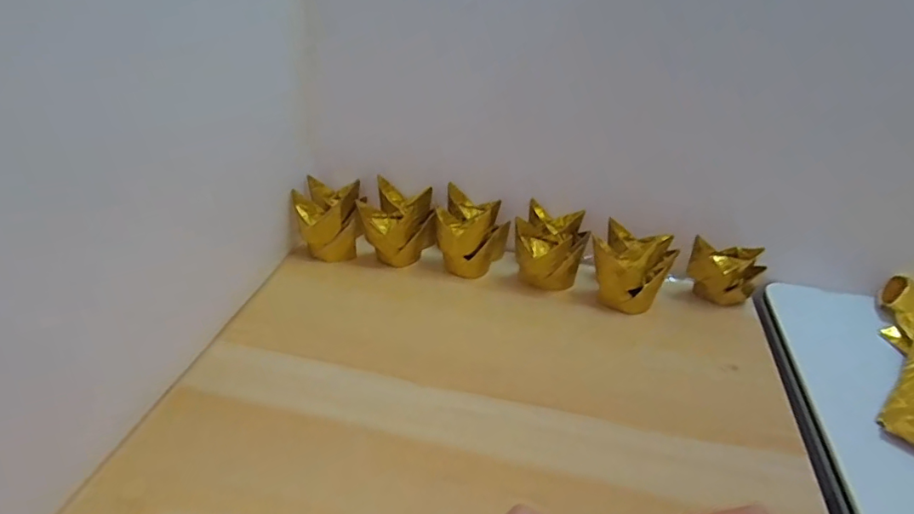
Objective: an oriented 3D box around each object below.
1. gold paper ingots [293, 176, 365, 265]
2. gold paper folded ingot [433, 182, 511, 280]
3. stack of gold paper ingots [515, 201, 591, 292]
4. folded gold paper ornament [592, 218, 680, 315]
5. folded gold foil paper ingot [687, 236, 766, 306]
[{"bbox_3d":[-0.131,-0.040,0.558,0.070,0.063,0.079,-8,35,-14],"label":"gold paper ingots"},{"bbox_3d":[0.013,-0.024,0.536,0.061,0.064,0.065,15,36,20],"label":"gold paper folded ingot"},{"bbox_3d":[0.092,-0.009,0.526,0.064,0.064,0.069,10,34,14],"label":"stack of gold paper ingots"},{"bbox_3d":[0.164,0.010,0.503,0.061,0.065,0.067,22,39,28],"label":"folded gold paper ornament"},{"bbox_3d":[0.249,0.013,0.498,0.058,0.062,0.037,17,37,23],"label":"folded gold foil paper ingot"}]

